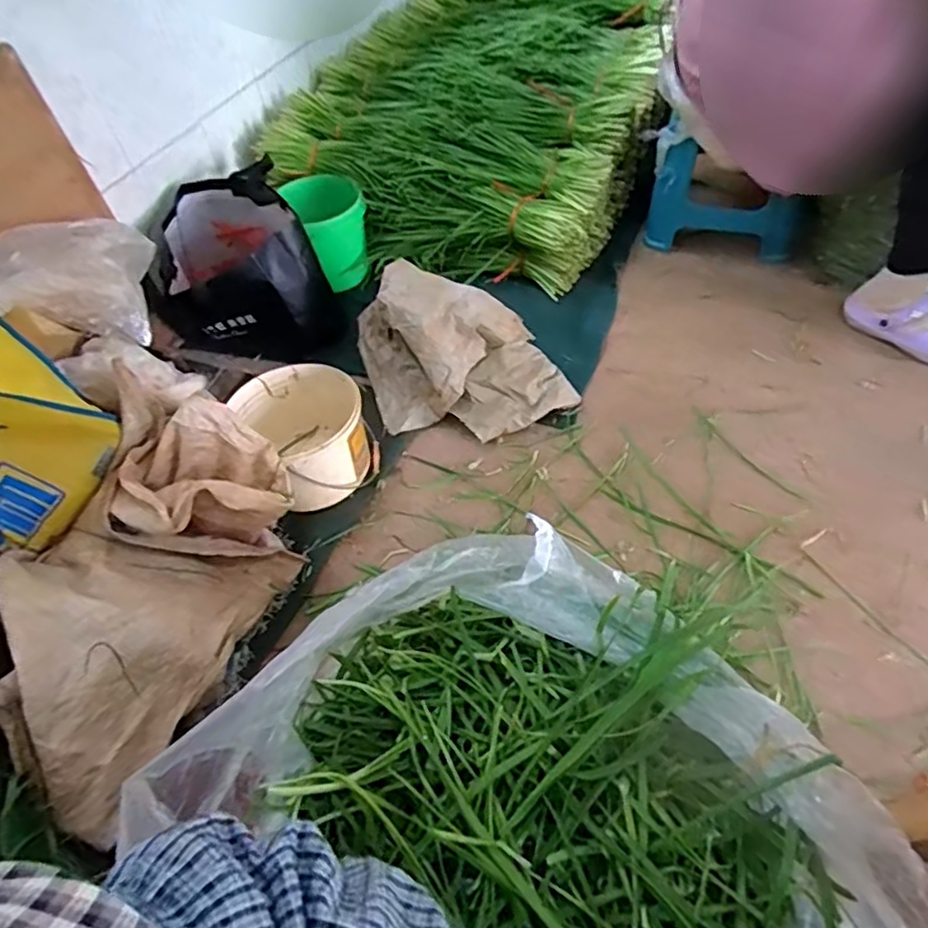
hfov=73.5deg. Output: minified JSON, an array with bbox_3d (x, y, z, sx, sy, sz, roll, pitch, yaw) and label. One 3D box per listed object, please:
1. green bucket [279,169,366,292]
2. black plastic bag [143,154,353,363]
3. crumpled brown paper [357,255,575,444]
[{"bbox_3d":[-0.281,-0.502,1.336,0.145,0.187,0.138,-3,53,4],"label":"green bucket"},{"bbox_3d":[-0.447,-0.366,1.227,0.299,0.265,0.296,-25,54,-12],"label":"black plastic bag"},{"bbox_3d":[-0.002,-0.203,1.084,0.366,0.173,0.250,-8,54,-2],"label":"crumpled brown paper"}]

